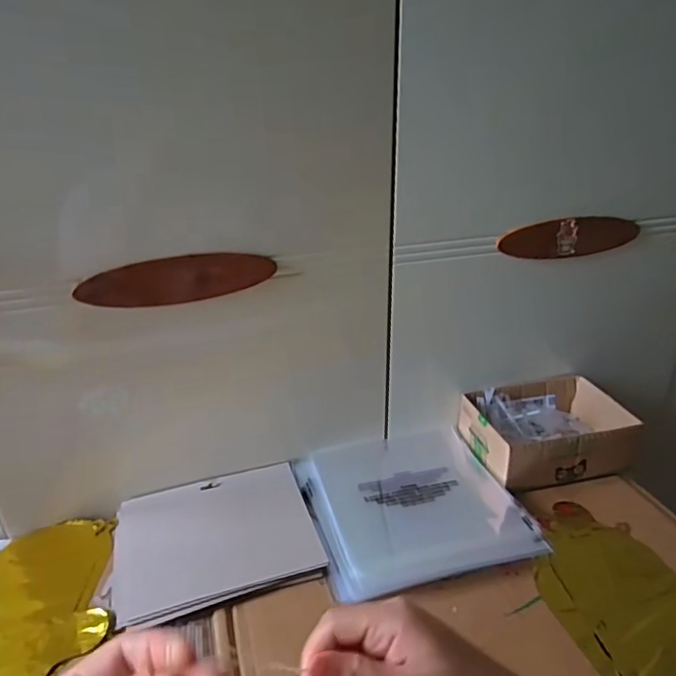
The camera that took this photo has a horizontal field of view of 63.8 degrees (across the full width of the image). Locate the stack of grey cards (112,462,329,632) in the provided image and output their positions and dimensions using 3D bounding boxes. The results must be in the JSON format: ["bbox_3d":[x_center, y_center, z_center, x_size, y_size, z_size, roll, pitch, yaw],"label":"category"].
[{"bbox_3d":[-0.131,0.211,0.583,0.204,0.011,0.161,-10,28,-16],"label":"stack of grey cards"}]

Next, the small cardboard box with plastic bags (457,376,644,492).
[{"bbox_3d":[0.265,0.121,0.697,0.182,0.068,0.130,-9,28,-14],"label":"small cardboard box with plastic bags"}]

